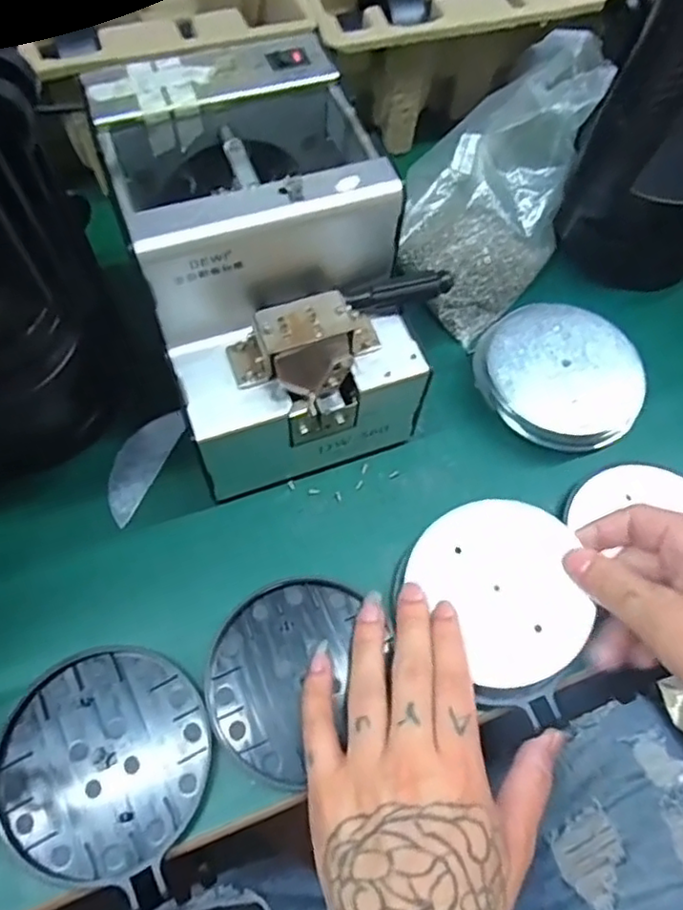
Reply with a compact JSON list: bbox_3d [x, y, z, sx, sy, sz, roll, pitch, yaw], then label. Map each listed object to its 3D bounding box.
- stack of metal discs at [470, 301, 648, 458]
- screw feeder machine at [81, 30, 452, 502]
[{"bbox_3d":[0.135,-0.048,0.400,0.092,0.034,0.094,-15,65,-10],"label":"stack of metal discs"},{"bbox_3d":[-0.034,-0.101,0.339,0.136,0.127,0.175,-18,66,-11],"label":"screw feeder machine"}]

